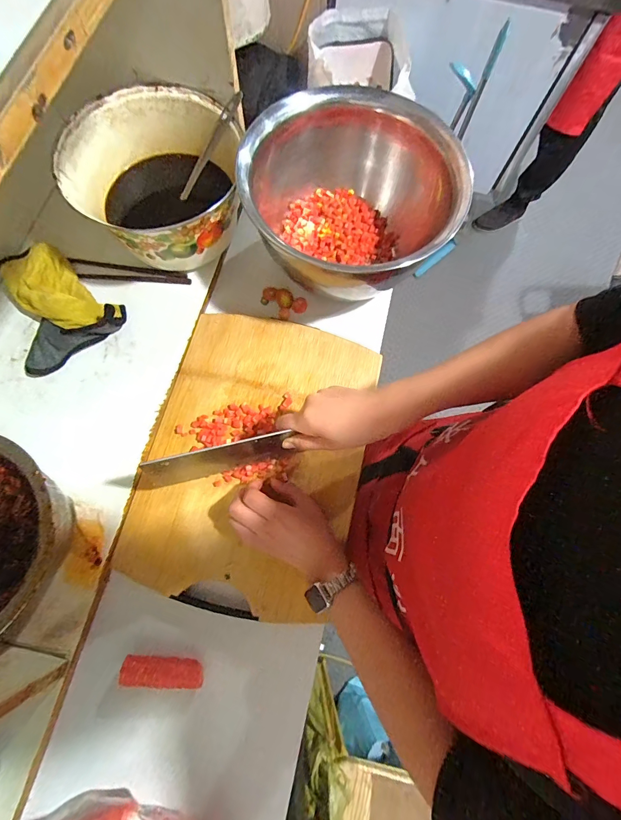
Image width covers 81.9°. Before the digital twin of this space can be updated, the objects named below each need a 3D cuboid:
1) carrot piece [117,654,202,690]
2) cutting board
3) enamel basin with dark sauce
[{"bbox_3d":[-0.171,0.302,0.409,0.090,0.023,0.025,5,74,1],"label":"carrot piece"},{"bbox_3d":[-0.071,0.057,0.477,0.274,0.012,0.384,12,74,3],"label":"cutting board"},{"bbox_3d":[-0.210,-0.309,0.511,0.211,0.128,0.218,0,74,-1],"label":"enamel basin with dark sauce"}]

